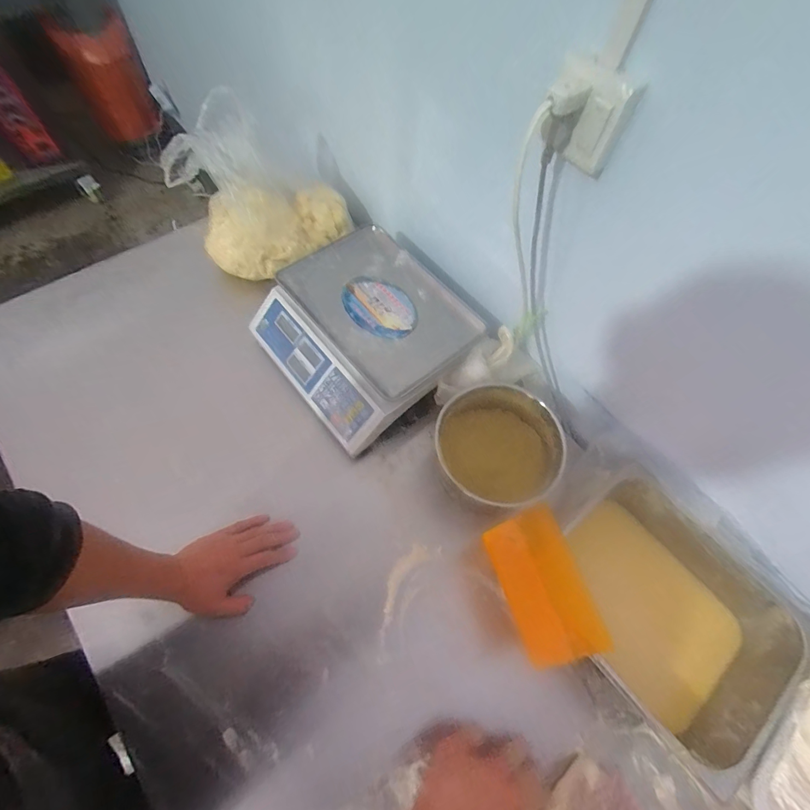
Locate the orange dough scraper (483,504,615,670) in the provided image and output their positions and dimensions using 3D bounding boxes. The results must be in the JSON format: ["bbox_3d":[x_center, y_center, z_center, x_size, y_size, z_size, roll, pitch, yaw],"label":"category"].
[{"bbox_3d":[0.179,0.236,0.533,0.101,0.005,0.179,-24,70,11],"label":"orange dough scraper"}]

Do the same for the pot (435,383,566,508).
[{"bbox_3d":[0.160,0.062,0.673,0.196,0.098,0.191,2,63,-3],"label":"pot"}]

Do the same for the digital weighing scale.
[{"bbox_3d":[-0.071,-0.137,0.736,0.311,0.097,0.327,-35,71,-19],"label":"digital weighing scale"}]

